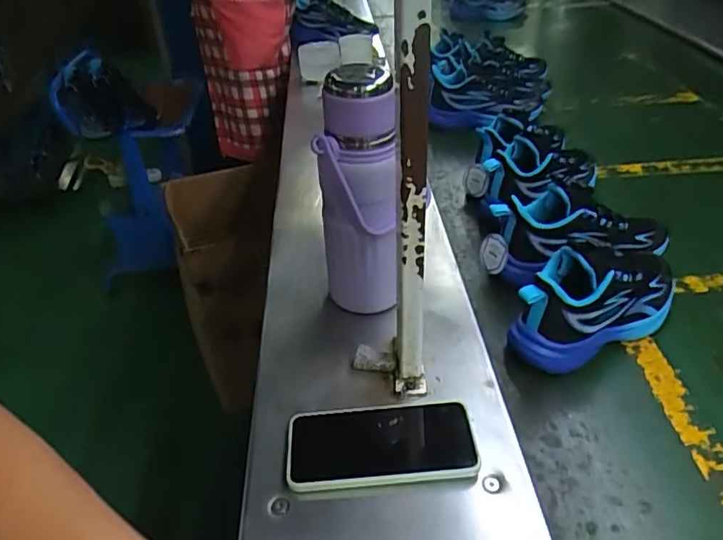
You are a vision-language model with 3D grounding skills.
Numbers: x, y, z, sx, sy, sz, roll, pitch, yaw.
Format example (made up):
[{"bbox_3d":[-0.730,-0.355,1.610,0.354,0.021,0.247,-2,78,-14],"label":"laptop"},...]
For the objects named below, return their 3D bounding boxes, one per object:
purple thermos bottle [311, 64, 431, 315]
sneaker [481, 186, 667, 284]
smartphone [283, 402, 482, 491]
[{"bbox_3d":[-0.004,-0.058,0.589,0.066,0.279,0.077,-14,37,-15],"label":"purple thermos bottle"},{"bbox_3d":[0.271,-0.051,0.712,0.232,0.103,0.083,-7,36,-5],"label":"sneaker"},{"bbox_3d":[0.017,0.153,0.508,0.163,0.017,0.079,-4,36,-2],"label":"smartphone"}]

